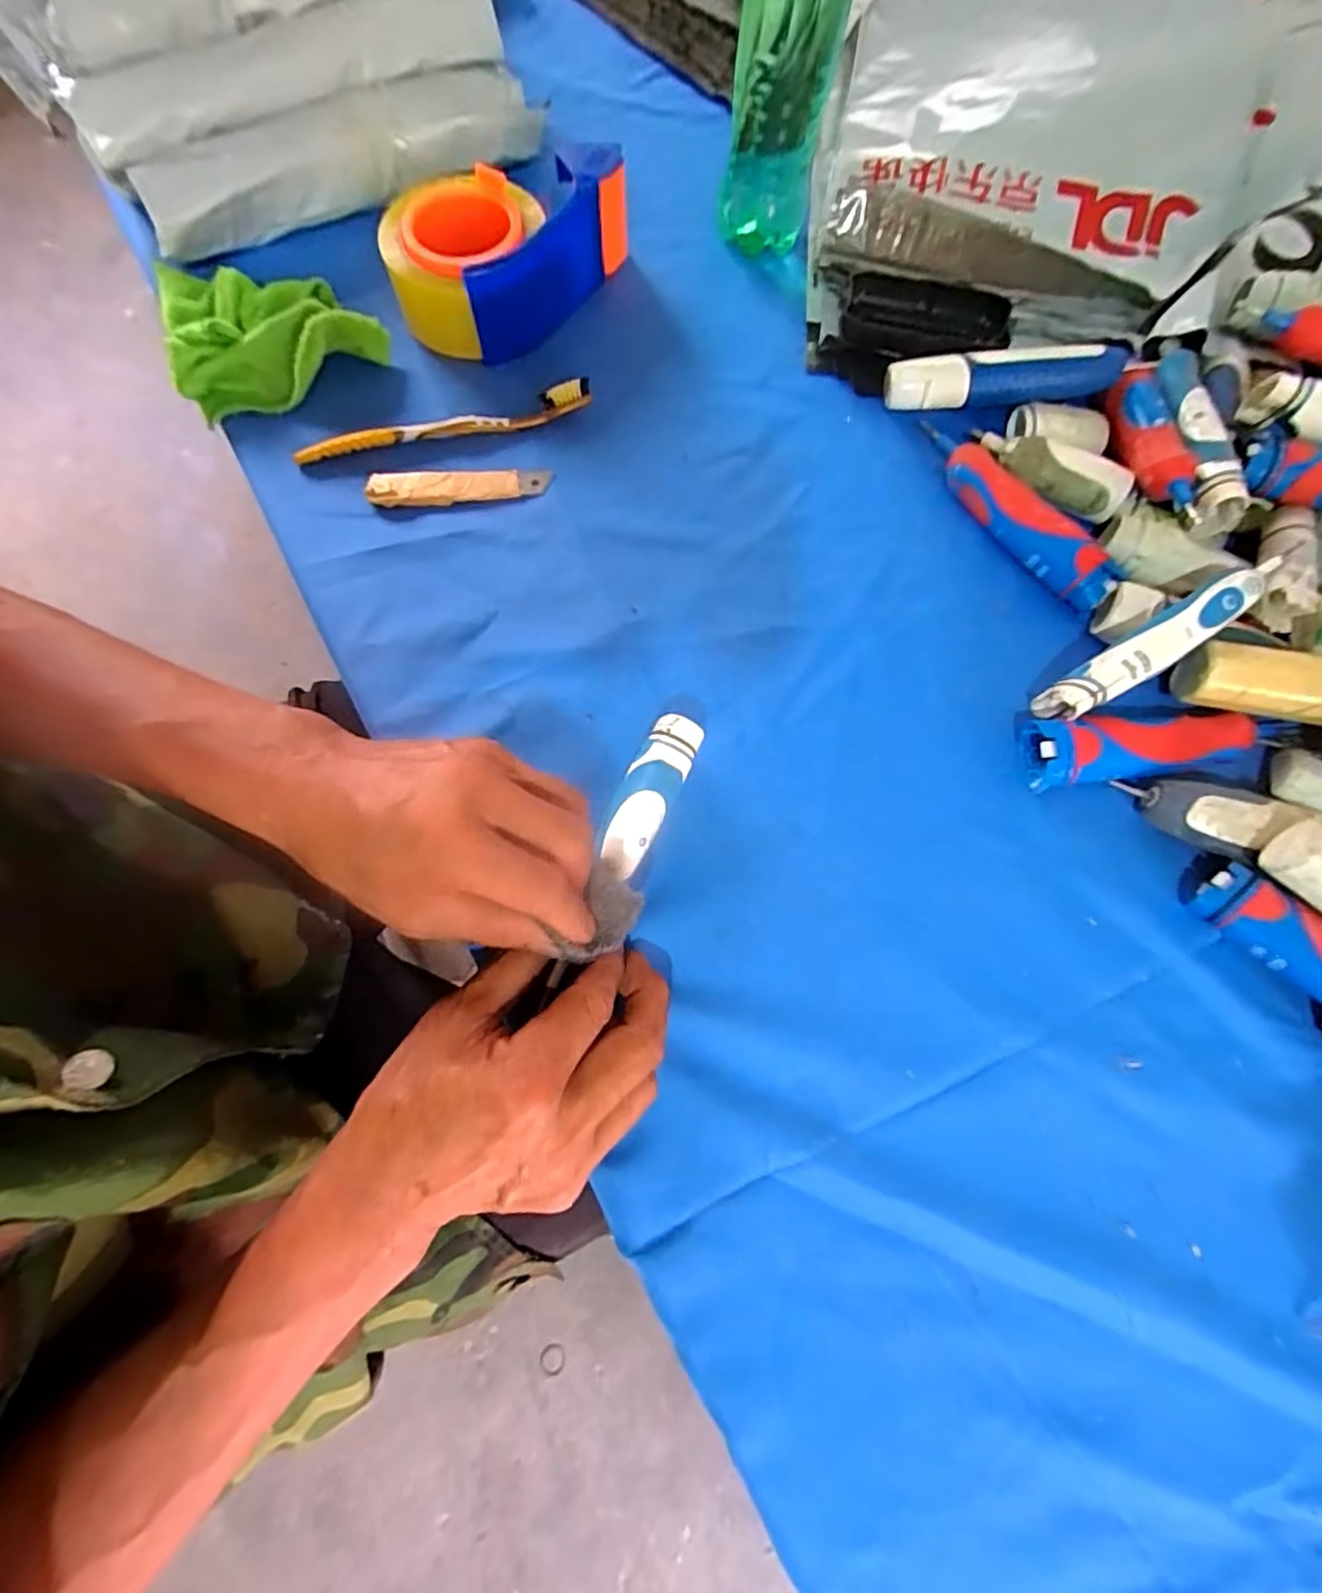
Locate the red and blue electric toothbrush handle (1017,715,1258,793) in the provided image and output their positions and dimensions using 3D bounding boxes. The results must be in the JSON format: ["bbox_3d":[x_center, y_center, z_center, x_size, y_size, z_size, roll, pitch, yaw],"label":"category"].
[{"bbox_3d":[0.263,-0.027,0.356,0.119,0.028,0.034,-4,74,-3],"label":"red and blue electric toothbrush handle"}]

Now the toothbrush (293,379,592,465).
[{"bbox_3d":[-0.135,-0.233,0.409,0.184,0.017,0.011,-15,74,-6],"label":"toothbrush"}]

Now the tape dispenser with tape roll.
[{"bbox_3d":[-0.097,-0.352,0.426,0.155,0.061,0.091,-10,74,-4],"label":"tape dispenser with tape roll"}]

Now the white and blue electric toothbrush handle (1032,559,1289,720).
[{"bbox_3d":[0.274,-0.087,0.352,0.143,0.030,0.024,-34,77,3],"label":"white and blue electric toothbrush handle"}]

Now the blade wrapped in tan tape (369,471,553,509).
[{"bbox_3d":[-0.125,-0.193,0.402,0.110,0.008,0.023,-8,74,-4],"label":"blade wrapped in tan tape"}]

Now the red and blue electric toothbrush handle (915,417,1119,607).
[{"bbox_3d":[0.215,-0.177,0.400,0.031,0.025,0.151,-35,77,-11],"label":"red and blue electric toothbrush handle"}]

